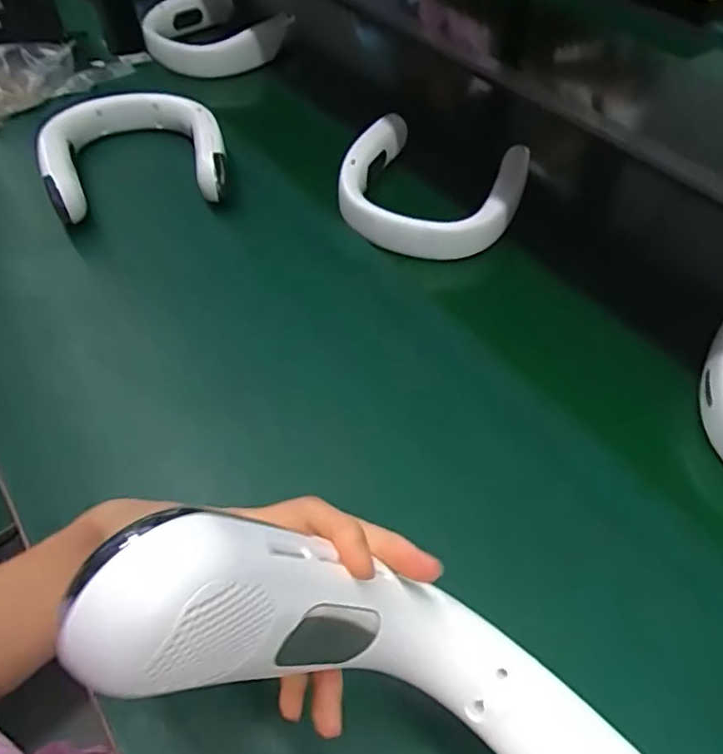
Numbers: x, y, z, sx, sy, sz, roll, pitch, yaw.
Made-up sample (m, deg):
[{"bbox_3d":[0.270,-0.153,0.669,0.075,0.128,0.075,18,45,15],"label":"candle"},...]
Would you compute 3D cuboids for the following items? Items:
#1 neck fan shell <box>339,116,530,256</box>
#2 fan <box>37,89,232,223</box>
[{"bbox_3d":[0.078,-0.201,0.658,0.200,0.054,0.173,18,53,13],"label":"neck fan shell"},{"bbox_3d":[-0.248,-0.253,0.660,0.182,0.042,0.188,-14,53,-13],"label":"fan"}]

